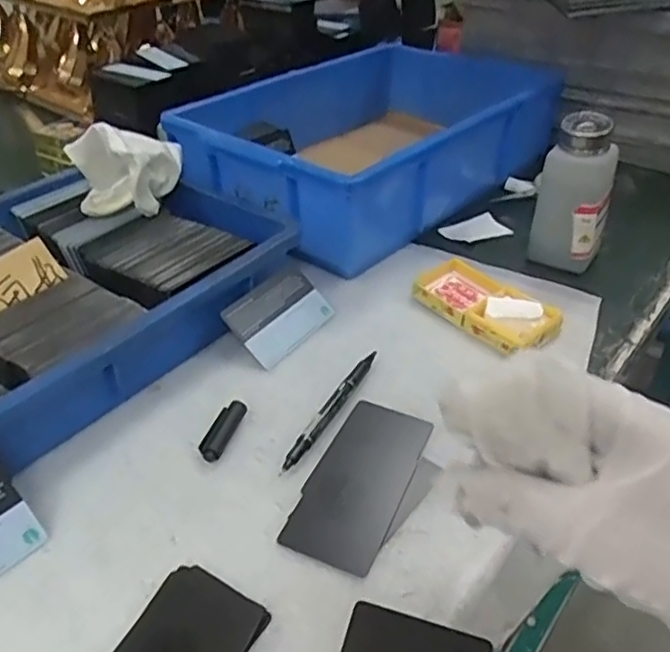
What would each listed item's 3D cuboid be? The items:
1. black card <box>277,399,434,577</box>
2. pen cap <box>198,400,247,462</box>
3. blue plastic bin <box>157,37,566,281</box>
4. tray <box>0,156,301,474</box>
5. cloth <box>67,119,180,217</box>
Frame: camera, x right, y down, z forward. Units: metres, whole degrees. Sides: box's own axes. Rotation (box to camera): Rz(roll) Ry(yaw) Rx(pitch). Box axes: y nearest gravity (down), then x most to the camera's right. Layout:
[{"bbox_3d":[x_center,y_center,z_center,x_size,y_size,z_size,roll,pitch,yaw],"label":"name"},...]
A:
[{"bbox_3d":[0.016,0.091,0.396,0.055,0.006,0.117,17,41,19],"label":"black card"},{"bbox_3d":[-0.073,0.067,0.422,0.016,0.011,0.046,13,40,14],"label":"pen cap"},{"bbox_3d":[0.045,-0.198,0.680,0.231,0.094,0.418,29,47,30],"label":"blue plastic bin"},{"bbox_3d":[-0.233,-0.017,0.482,0.256,0.063,0.374,27,46,29],"label":"tray"},{"bbox_3d":[-0.171,-0.129,0.544,0.090,0.071,0.060,-10,38,-14],"label":"cloth"}]

